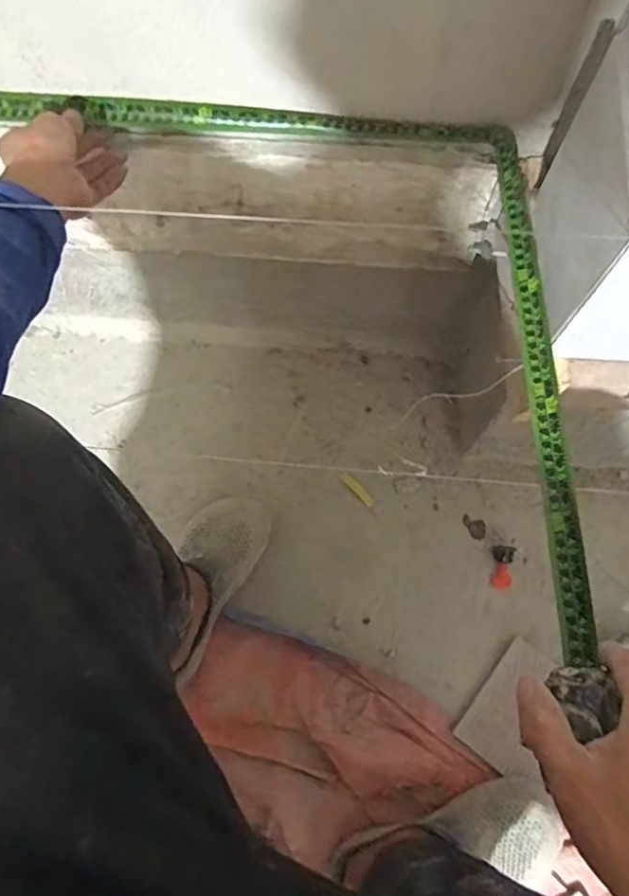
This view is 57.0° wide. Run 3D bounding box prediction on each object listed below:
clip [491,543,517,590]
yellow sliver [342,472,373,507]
[{"bbox_3d":[0.256,0.162,0.786,0.027,0.019,0.059,9,74,5],"label":"clip"},{"bbox_3d":[0.063,0.060,0.851,0.014,0.010,0.061,-42,77,-10],"label":"yellow sliver"}]

